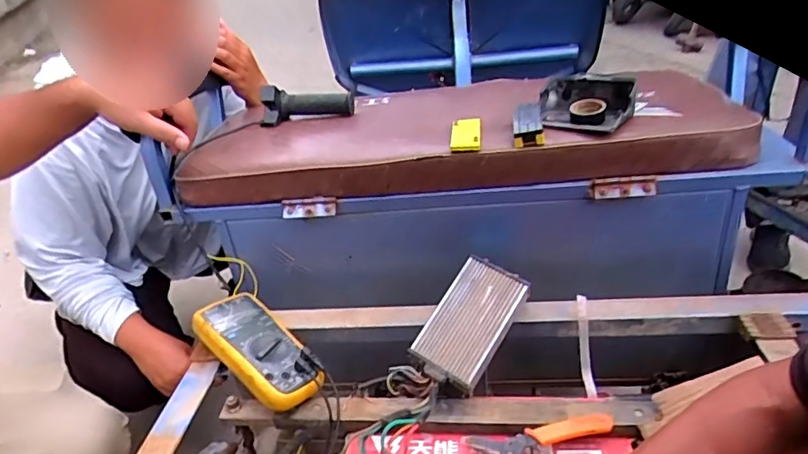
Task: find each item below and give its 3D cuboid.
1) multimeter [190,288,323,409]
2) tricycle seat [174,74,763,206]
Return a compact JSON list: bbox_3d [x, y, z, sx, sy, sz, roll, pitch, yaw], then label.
[{"bbox_3d":[-0.176,0.147,0.659,0.177,0.034,0.090,36,47,27],"label":"multimeter"},{"bbox_3d":[0.074,-0.147,0.807,0.757,0.091,0.318,0,32,3],"label":"tricycle seat"}]

